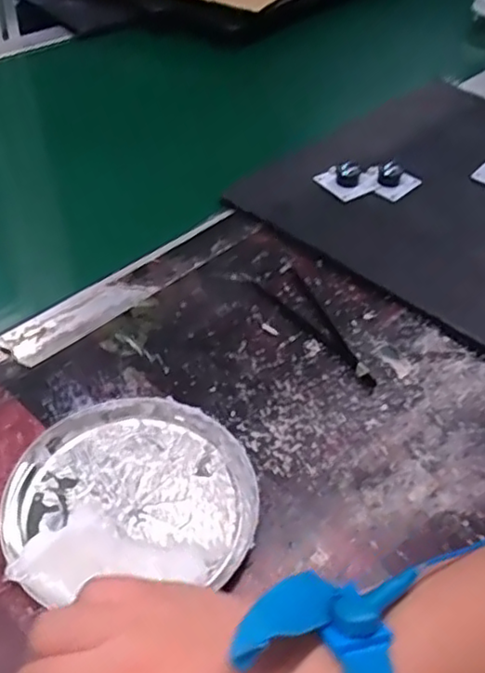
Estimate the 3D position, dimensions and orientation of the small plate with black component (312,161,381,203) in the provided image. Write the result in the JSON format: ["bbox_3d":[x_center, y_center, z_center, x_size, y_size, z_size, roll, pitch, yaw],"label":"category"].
[{"bbox_3d":[0.093,-0.141,0.571,0.047,0.024,0.036,-20,50,-24],"label":"small plate with black component"}]

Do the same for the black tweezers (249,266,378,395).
[{"bbox_3d":[0.057,-0.010,0.449,0.033,0.006,0.121,-25,53,-28],"label":"black tweezers"}]

